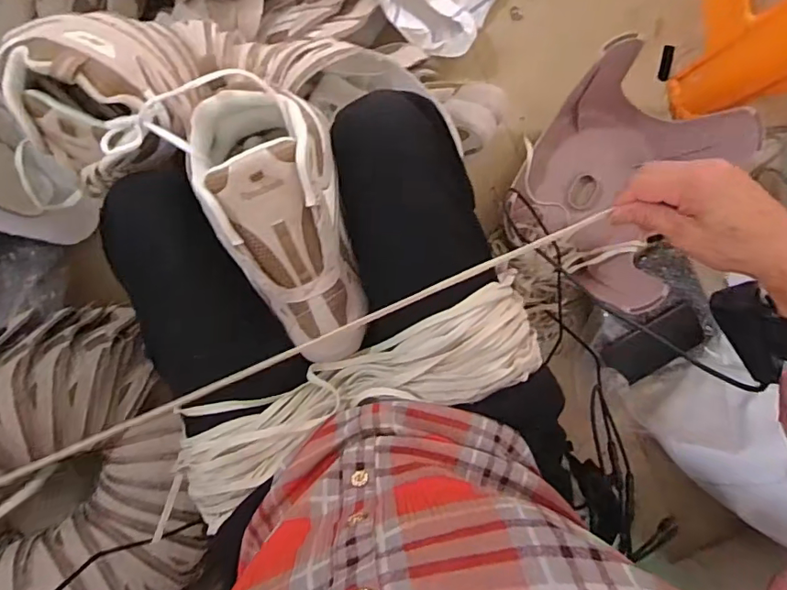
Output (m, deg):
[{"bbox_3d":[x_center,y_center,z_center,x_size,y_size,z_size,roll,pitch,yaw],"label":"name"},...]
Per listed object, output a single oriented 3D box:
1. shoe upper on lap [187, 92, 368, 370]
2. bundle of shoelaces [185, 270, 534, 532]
[{"bbox_3d":[-0.095,-0.062,0.457,0.110,0.096,0.231,-19,111,0],"label":"shoe upper on lap"},{"bbox_3d":[-0.039,0.094,0.476,0.359,0.050,0.103,-25,95,1],"label":"bundle of shoelaces"}]

